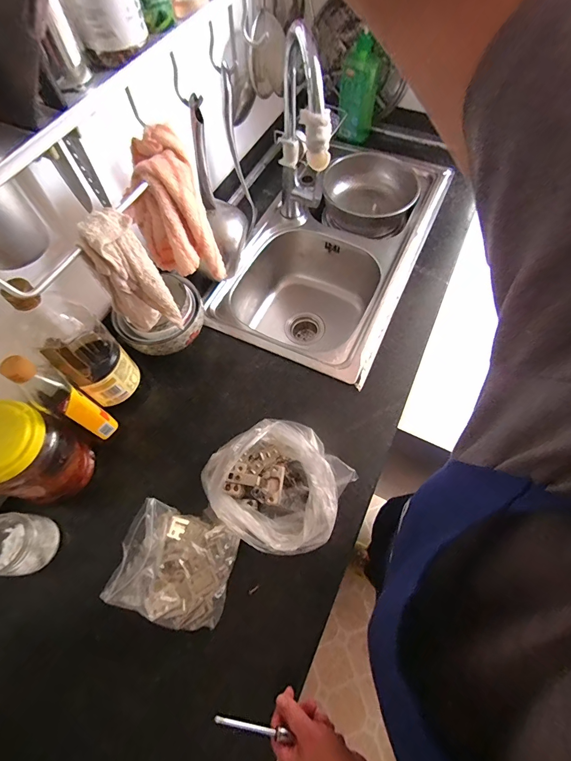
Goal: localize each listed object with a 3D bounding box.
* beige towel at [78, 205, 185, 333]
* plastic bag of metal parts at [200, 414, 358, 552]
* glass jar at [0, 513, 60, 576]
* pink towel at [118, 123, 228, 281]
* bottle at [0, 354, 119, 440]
[{"bbox_3d":[-0.216,-0.137,0.505,0.075,0.211,0.051,-33,67,-13],"label":"beige towel"},{"bbox_3d":[-0.008,0.165,0.571,0.205,0.098,0.214,-37,68,-15],"label":"plastic bag of metal parts"},{"bbox_3d":[-0.411,0.255,0.546,0.085,0.097,0.083,-1,64,2],"label":"glass jar"},{"bbox_3d":[-0.166,-0.246,0.537,0.094,0.200,0.104,36,70,18],"label":"pink towel"},{"bbox_3d":[-0.330,0.035,0.537,0.047,0.212,0.050,22,67,12],"label":"bottle"}]

